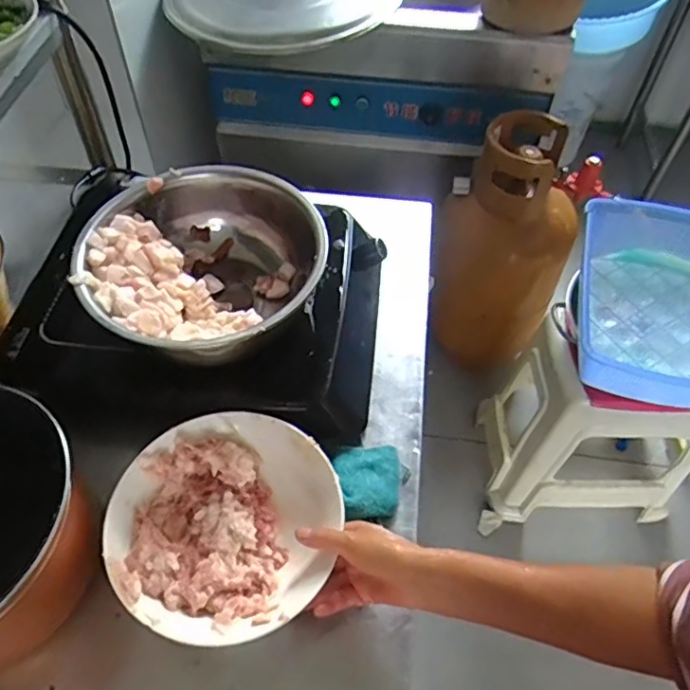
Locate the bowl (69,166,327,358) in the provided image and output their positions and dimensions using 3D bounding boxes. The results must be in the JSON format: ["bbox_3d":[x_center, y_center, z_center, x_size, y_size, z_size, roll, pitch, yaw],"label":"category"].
[{"bbox_3d":[-0.167,-0.074,0.659,0.225,0.144,0.222,1,53,-1],"label":"bowl"}]

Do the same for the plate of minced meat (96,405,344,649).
[{"bbox_3d":[-0.115,0.174,0.574,0.204,0.057,0.206,1,53,-1],"label":"plate of minced meat"}]

